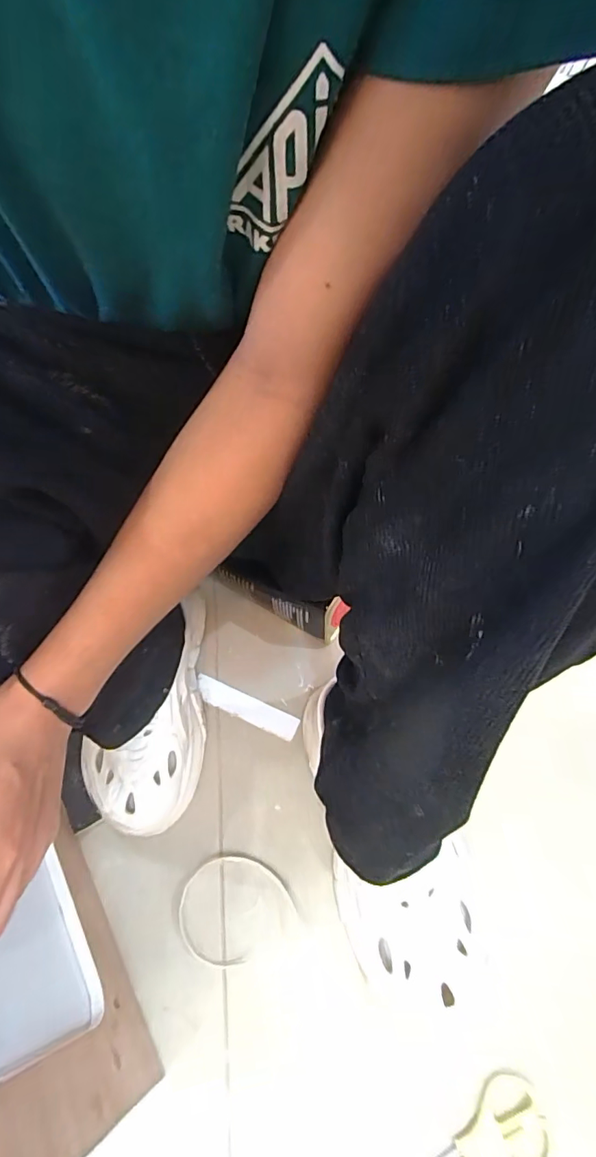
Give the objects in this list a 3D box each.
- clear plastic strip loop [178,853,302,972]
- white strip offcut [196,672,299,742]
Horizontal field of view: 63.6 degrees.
[{"bbox_3d":[-0.057,0.280,0.412,0.089,0.007,0.080,-33,60,-20],"label":"clear plastic strip loop"},{"bbox_3d":[-0.057,0.136,0.510,0.118,0.006,0.025,22,61,13],"label":"white strip offcut"}]

